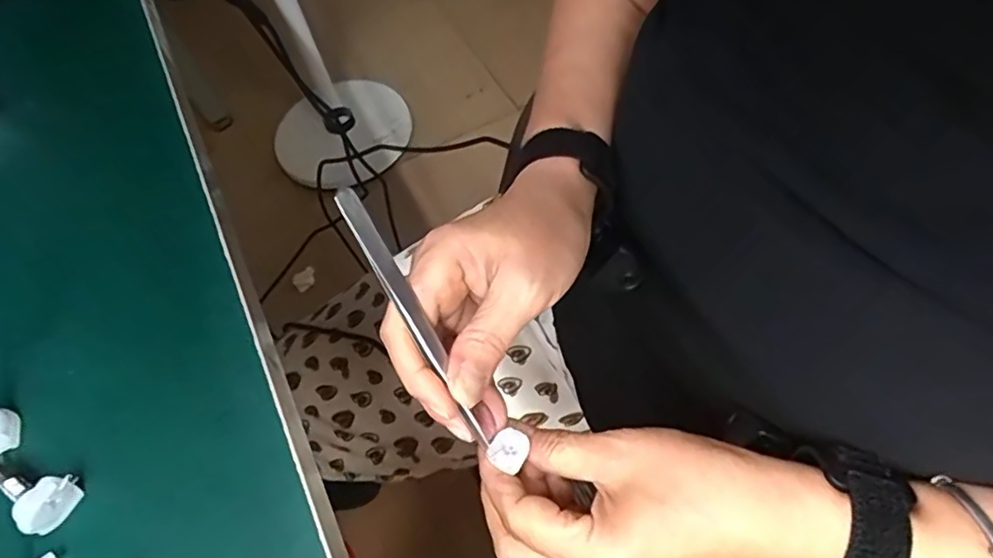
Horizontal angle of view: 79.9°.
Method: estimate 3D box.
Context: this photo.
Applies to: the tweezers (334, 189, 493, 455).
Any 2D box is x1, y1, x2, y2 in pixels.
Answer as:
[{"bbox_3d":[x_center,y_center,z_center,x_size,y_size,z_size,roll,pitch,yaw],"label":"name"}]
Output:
[{"bbox_3d":[-0.035,0.016,0.254,0.010,0.011,0.121,-32,105,-14],"label":"tweezers"}]

